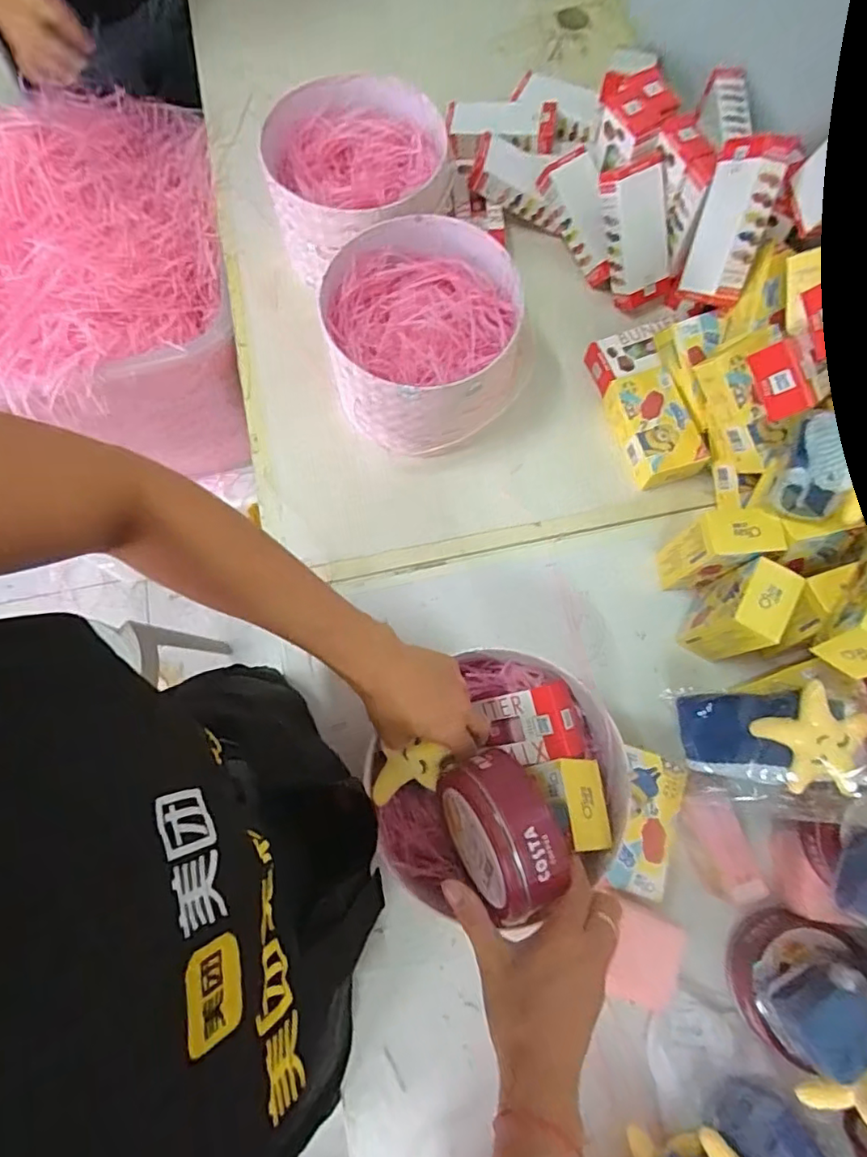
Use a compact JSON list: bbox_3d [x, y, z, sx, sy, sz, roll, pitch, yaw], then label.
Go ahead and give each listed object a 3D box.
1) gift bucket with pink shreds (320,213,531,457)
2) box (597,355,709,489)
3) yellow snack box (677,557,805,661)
[{"bbox_3d":[-0.011,-0.275,0.673,0.211,0.135,0.223,0,74,0],"label":"gift bucket with pink shreds"},{"bbox_3d":[0.264,-0.218,0.699,0.099,0.042,0.206,-11,74,-4],"label":"box"},{"bbox_3d":[0.308,0.036,0.586,0.051,0.131,0.075,33,76,9],"label":"yellow snack box"}]

